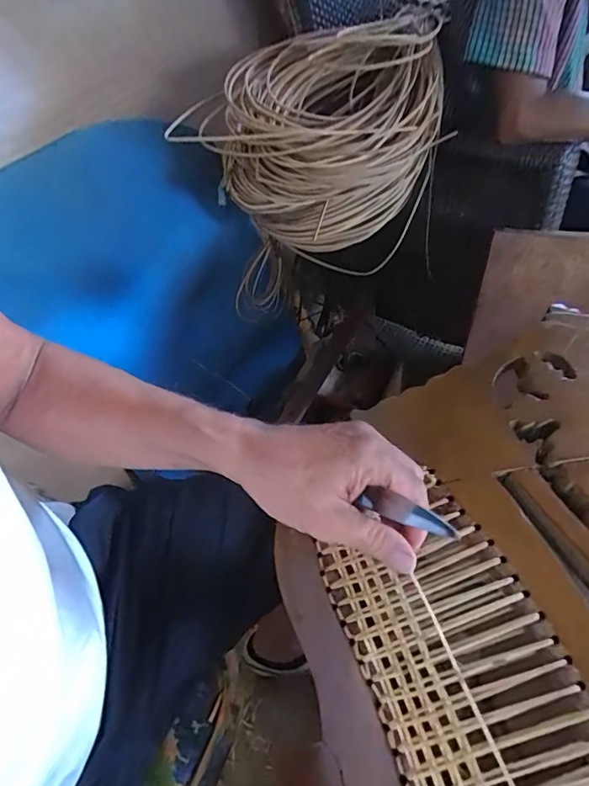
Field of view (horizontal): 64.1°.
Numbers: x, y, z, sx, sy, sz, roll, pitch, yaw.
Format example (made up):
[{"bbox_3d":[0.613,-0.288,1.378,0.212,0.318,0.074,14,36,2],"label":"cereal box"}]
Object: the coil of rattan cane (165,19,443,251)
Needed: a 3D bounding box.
[{"bbox_3d":[0.058,-0.378,0.693,0.278,0.232,0.325,13,50,12],"label":"coil of rattan cane"}]

